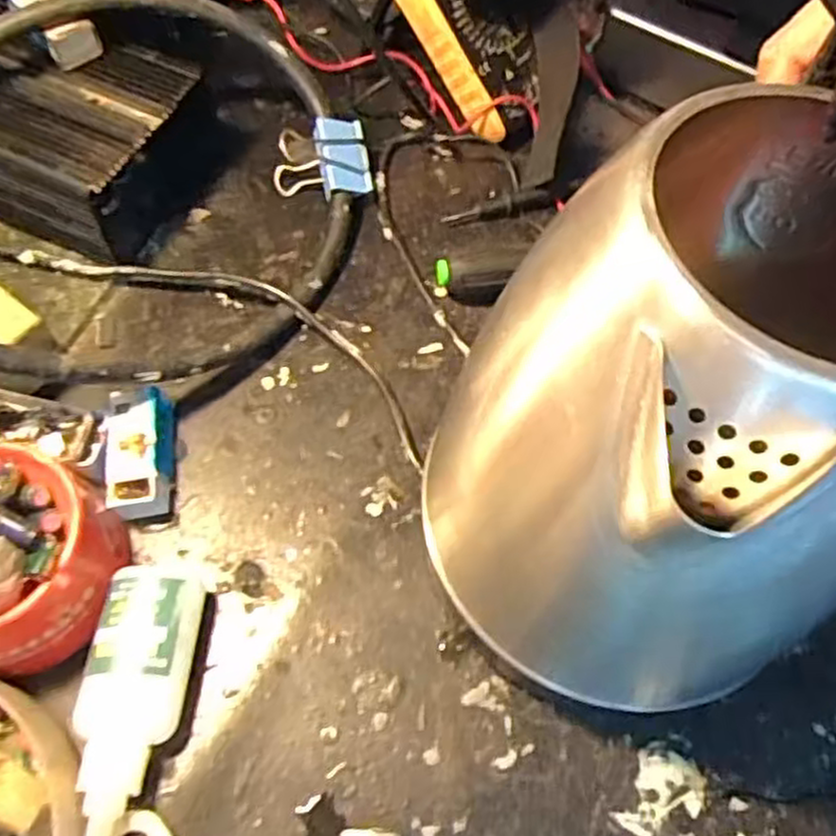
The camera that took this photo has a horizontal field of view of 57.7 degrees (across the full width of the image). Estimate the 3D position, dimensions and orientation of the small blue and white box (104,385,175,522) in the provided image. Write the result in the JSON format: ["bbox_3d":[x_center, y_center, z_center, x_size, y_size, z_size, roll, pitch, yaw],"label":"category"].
[{"bbox_3d":[-0.125,0.017,0.345,0.029,0.020,0.057,-7,62,-8],"label":"small blue and white box"}]

